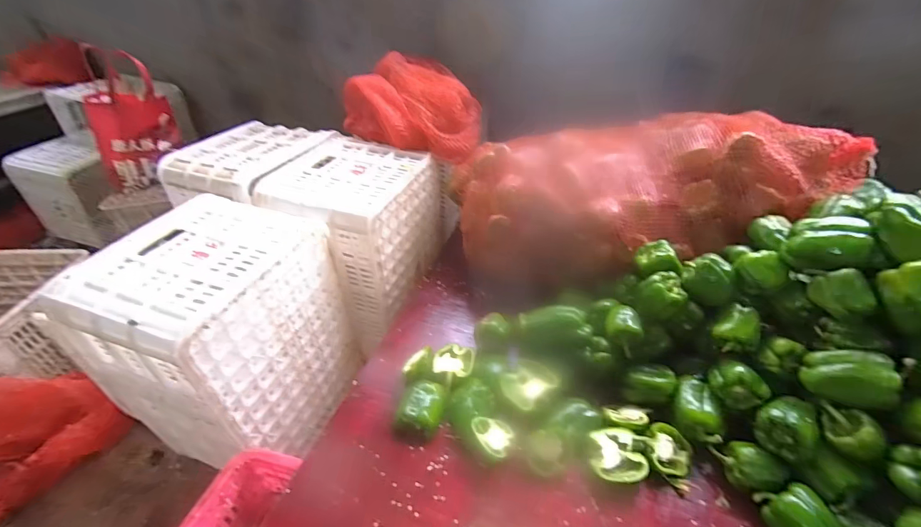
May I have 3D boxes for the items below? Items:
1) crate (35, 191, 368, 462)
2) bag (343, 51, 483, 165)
[{"bbox_3d":[-0.457,0.152,0.833,0.317,0.429,0.344,9,40,14],"label":"crate"},{"bbox_3d":[-0.108,-0.420,1.067,0.370,0.153,0.262,27,47,31],"label":"bag"}]

